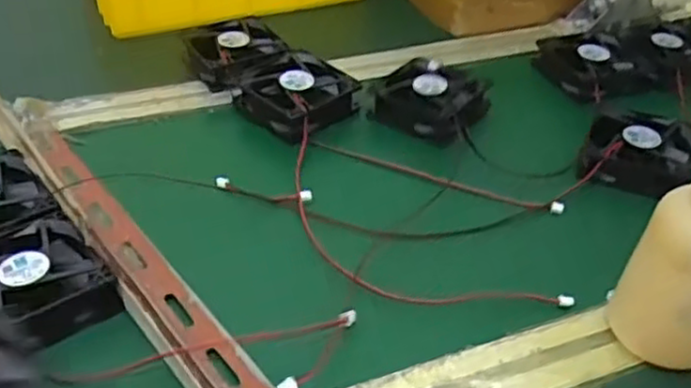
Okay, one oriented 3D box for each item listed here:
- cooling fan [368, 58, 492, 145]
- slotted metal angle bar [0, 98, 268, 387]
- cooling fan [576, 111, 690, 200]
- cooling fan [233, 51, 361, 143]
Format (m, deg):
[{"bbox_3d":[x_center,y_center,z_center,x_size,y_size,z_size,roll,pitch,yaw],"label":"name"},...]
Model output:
[{"bbox_3d":[0.073,-0.081,0.607,0.081,0.031,0.073,23,40,26],"label":"cooling fan"},{"bbox_3d":[-0.141,0.028,0.450,0.039,0.034,0.365,-26,47,-31],"label":"slotted metal angle bar"},{"bbox_3d":[0.228,-0.034,0.556,0.078,0.026,0.080,17,38,20],"label":"cooling fan"},{"bbox_3d":[-0.044,-0.085,0.603,0.087,0.029,0.077,28,42,31],"label":"cooling fan"}]

